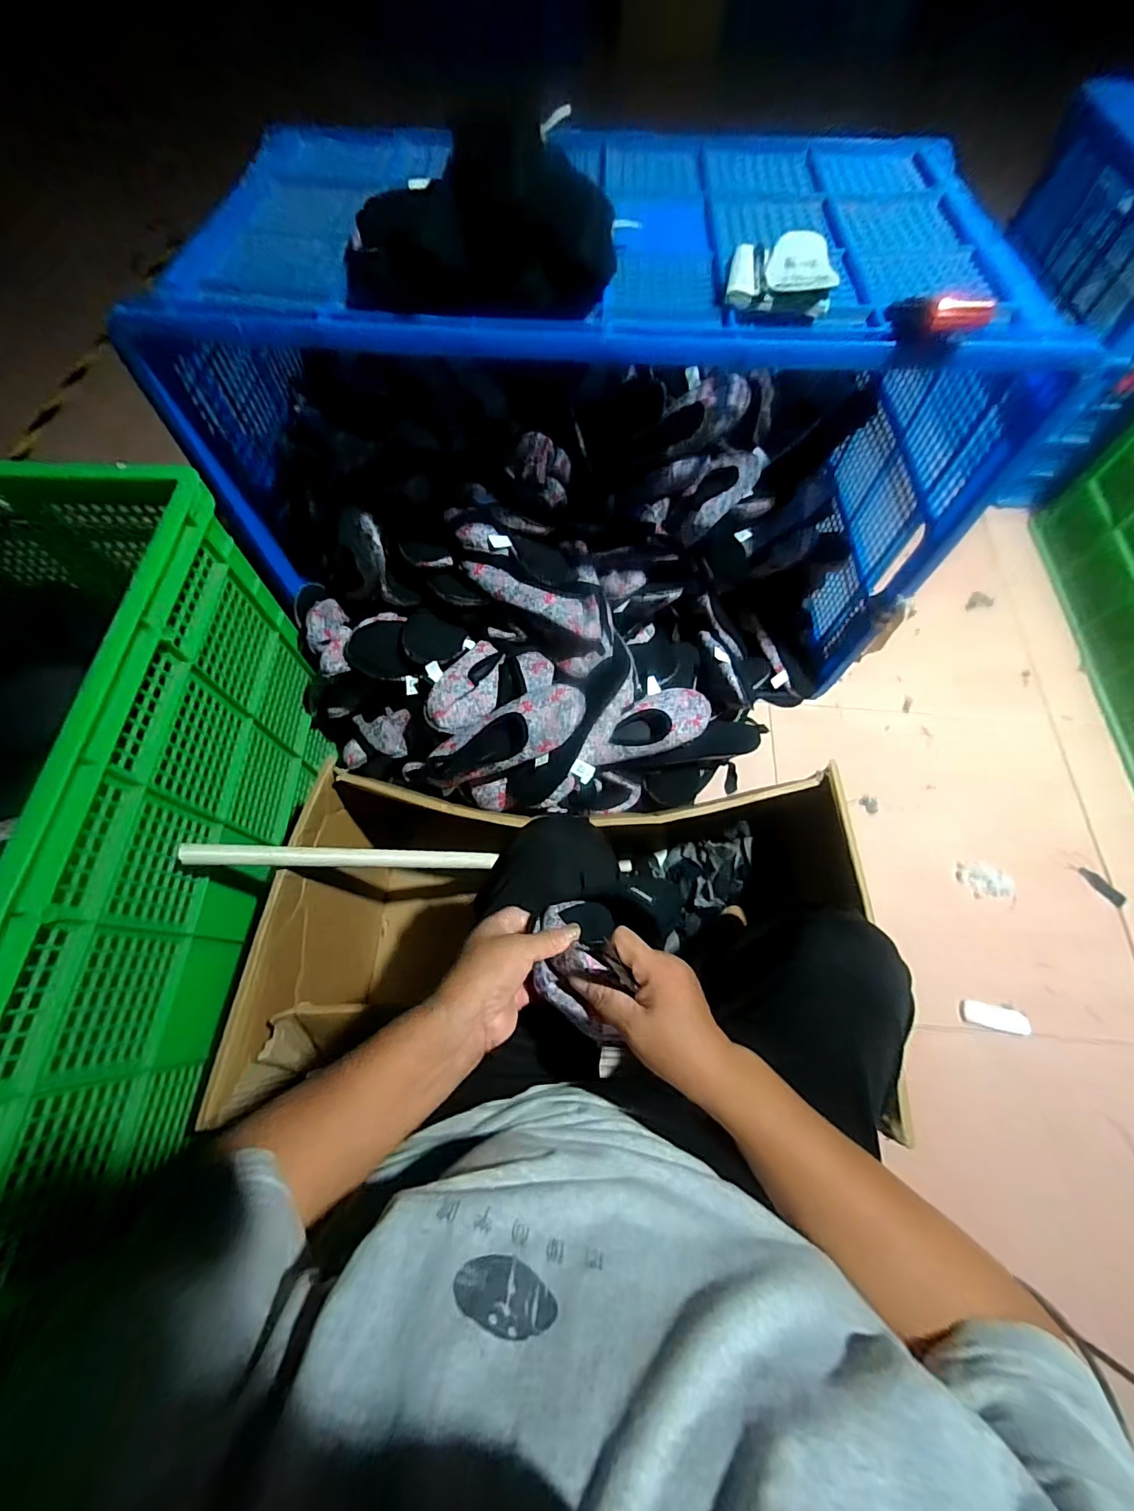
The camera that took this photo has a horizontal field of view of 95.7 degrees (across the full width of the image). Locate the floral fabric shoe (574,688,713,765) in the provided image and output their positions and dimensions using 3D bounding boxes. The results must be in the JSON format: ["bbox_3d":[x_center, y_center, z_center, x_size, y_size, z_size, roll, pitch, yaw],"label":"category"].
[{"bbox_3d":[0.114,-0.051,0.756,0.216,0.051,0.095,-17,67,-7],"label":"floral fabric shoe"}]

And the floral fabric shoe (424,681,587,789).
[{"bbox_3d":[-0.091,-0.027,0.724,0.246,0.061,0.099,-24,66,18],"label":"floral fabric shoe"}]

